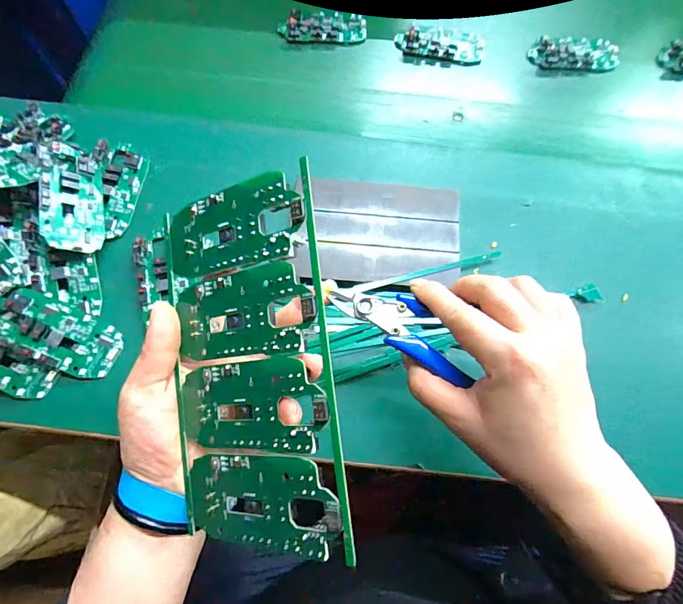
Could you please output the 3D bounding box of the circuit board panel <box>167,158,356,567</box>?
[{"bbox_3d":[-0.048,0.030,0.207,0.102,0.004,0.185,-11,83,29],"label":"circuit board panel"}]

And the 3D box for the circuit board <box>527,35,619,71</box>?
[{"bbox_3d":[0.264,-0.281,0.449,0.098,0.018,0.043,-2,70,-3],"label":"circuit board"}]

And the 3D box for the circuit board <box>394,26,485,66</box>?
[{"bbox_3d":[0.111,-0.290,0.447,0.096,0.014,0.040,4,70,-1],"label":"circuit board"}]

